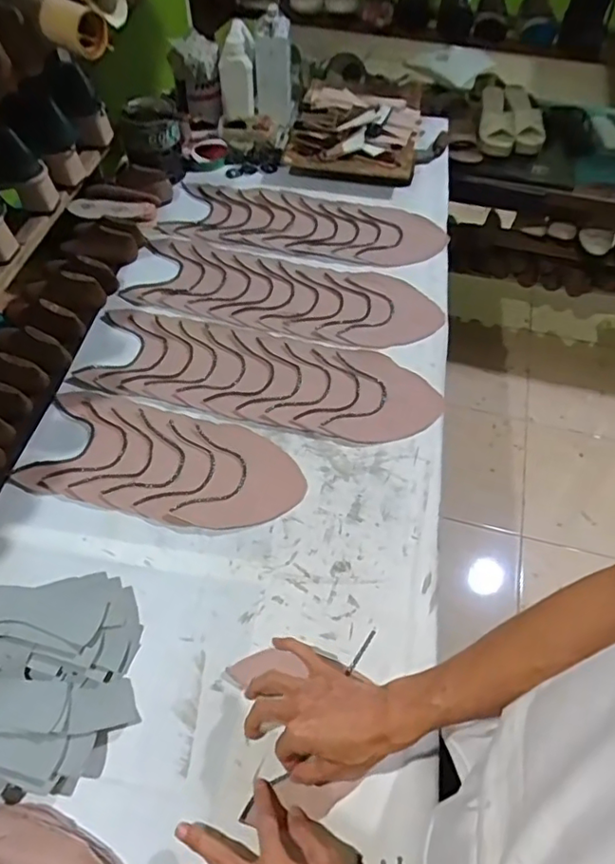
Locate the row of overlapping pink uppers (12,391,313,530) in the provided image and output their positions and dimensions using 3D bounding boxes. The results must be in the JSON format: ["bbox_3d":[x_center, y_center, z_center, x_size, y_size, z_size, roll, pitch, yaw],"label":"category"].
[{"bbox_3d":[-0.192,0.042,0.769,0.367,0.006,0.162,11,57,6],"label":"row of overlapping pink uppers"}]

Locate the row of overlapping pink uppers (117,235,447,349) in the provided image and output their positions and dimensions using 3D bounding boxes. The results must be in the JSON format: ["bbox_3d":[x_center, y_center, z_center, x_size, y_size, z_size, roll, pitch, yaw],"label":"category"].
[{"bbox_3d":[-0.041,-0.239,0.956,0.516,0.008,0.175,13,57,7],"label":"row of overlapping pink uppers"}]

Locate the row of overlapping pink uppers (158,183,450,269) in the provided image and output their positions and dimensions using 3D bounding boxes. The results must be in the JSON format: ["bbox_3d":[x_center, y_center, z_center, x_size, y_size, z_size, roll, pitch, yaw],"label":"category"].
[{"bbox_3d":[-0.001,-0.393,1.062,0.501,0.010,0.184,9,57,4],"label":"row of overlapping pink uppers"}]

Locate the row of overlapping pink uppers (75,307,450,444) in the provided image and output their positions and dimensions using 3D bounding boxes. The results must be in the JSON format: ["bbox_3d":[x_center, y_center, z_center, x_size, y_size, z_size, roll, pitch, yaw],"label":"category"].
[{"bbox_3d":[-0.071,-0.088,0.856,0.526,0.008,0.169,12,57,6],"label":"row of overlapping pink uppers"}]

